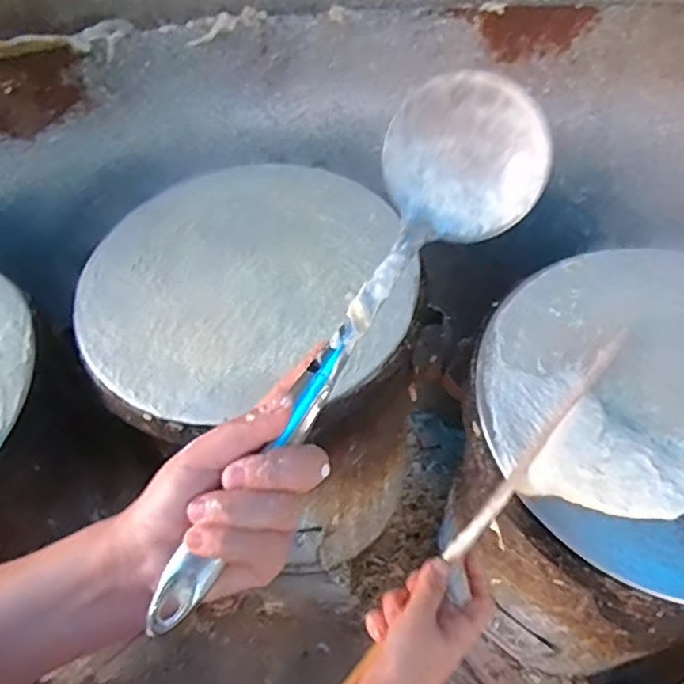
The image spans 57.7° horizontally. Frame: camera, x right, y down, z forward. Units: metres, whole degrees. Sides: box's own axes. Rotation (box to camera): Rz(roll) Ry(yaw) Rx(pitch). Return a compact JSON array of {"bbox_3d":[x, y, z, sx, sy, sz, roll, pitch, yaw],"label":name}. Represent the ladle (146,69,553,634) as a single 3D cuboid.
[{"bbox_3d":[0.002,-0.004,0.336,0.086,0.064,0.326,30,76,19],"label":"ladle"}]

